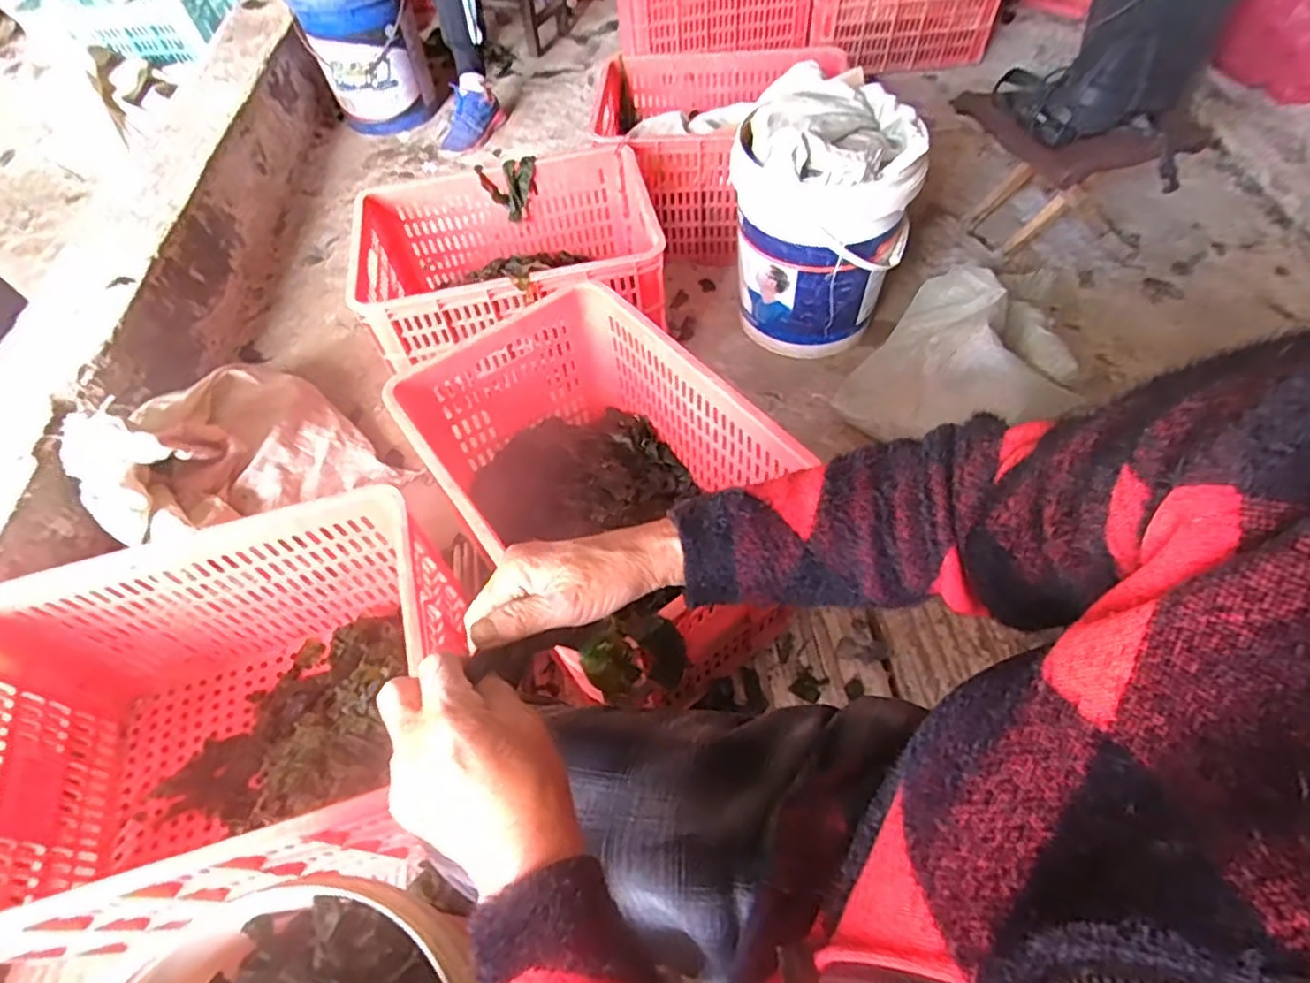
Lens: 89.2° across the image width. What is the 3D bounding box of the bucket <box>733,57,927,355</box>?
[{"bbox_3d":[0.303,-0.500,1.251,0.308,0.397,0.337,9,57,10],"label":"bucket"}]

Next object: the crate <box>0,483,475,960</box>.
[{"bbox_3d":[-0.479,0.269,0.769,0.498,0.288,0.352,-16,56,-7],"label":"crate"}]

